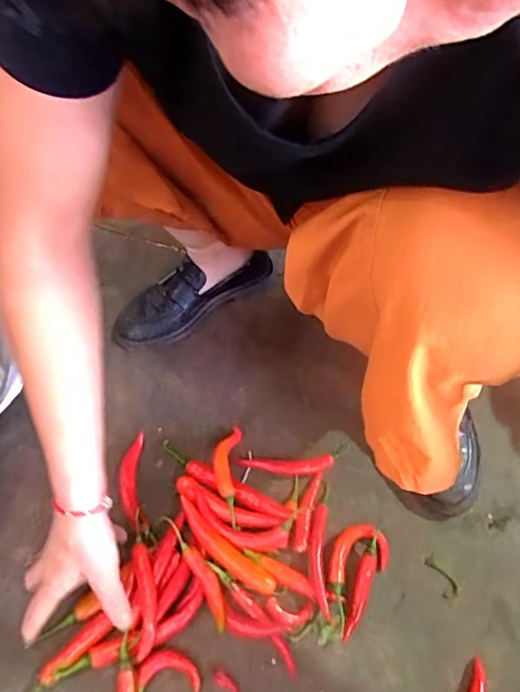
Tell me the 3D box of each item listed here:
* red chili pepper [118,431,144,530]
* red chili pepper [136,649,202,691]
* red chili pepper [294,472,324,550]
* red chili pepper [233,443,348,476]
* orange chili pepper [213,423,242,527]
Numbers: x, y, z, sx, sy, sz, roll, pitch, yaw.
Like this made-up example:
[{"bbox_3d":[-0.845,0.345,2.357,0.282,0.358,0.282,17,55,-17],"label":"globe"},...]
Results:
[{"bbox_3d":[-0.147,0.148,0.581,0.025,0.011,0.106,-3,56,-3],"label":"red chili pepper"},{"bbox_3d":[-0.092,0.310,0.468,0.069,0.015,0.049,-30,61,-19],"label":"red chili pepper"},{"bbox_3d":[0.050,0.179,0.563,0.017,0.015,0.089,13,57,8],"label":"red chili pepper"},{"bbox_3d":[0.040,0.135,0.592,0.127,0.017,0.030,-7,56,-5],"label":"red chili pepper"},{"bbox_3d":[-0.036,0.143,0.577,0.031,0.031,0.121,-3,56,-2],"label":"orange chili pepper"}]

